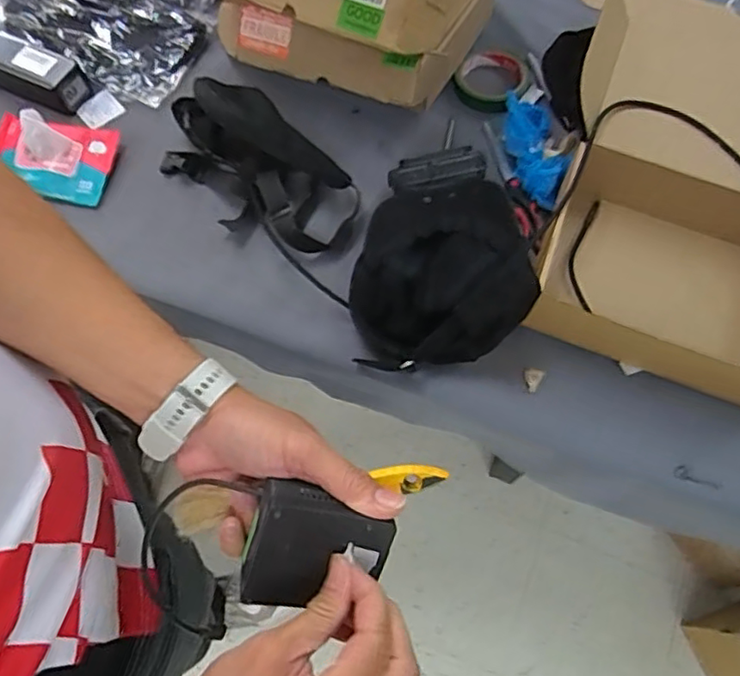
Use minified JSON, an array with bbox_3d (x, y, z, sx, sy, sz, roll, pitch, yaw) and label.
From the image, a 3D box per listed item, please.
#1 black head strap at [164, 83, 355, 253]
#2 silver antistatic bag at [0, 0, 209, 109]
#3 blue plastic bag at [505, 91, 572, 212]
[{"bbox_3d":[-0.132,-0.197,0.693,0.273,0.082,0.137,42,73,17],"label":"black head strap"},{"bbox_3d":[-0.365,-0.418,0.803,0.287,0.019,0.143,28,69,12],"label":"silver antistatic bag"},{"bbox_3d":[0.190,-0.218,0.710,0.059,0.052,0.138,-3,66,-1],"label":"blue plastic bag"}]

